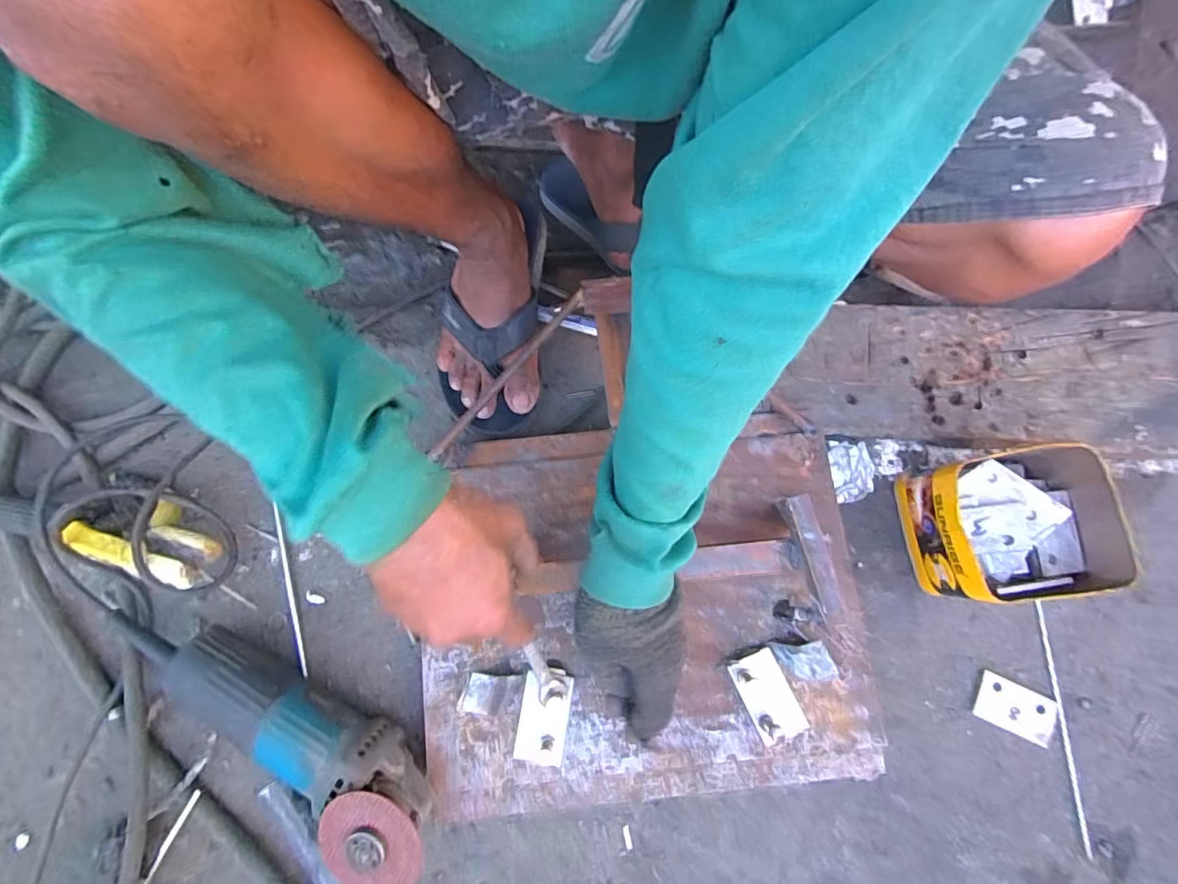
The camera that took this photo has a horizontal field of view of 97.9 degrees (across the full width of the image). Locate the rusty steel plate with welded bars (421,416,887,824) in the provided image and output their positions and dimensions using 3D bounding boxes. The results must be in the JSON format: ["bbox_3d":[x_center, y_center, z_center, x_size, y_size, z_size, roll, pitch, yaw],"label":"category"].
[{"bbox_3d":[0.044,0.138,0.428,0.368,0.050,0.306,-5,79,0],"label":"rusty steel plate with welded bars"}]

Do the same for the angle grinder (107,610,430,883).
[{"bbox_3d":[-0.254,0.234,0.419,0.308,0.085,0.086,29,81,6],"label":"angle grinder"}]

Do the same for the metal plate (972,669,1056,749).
[{"bbox_3d":[0.375,0.234,0.452,0.065,0.004,0.041,24,88,7],"label":"metal plate"}]

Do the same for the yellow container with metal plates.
[{"bbox_3d":[0.353,0.069,0.441,0.128,0.089,0.121,-9,79,-1],"label":"yellow container with metal plates"}]

